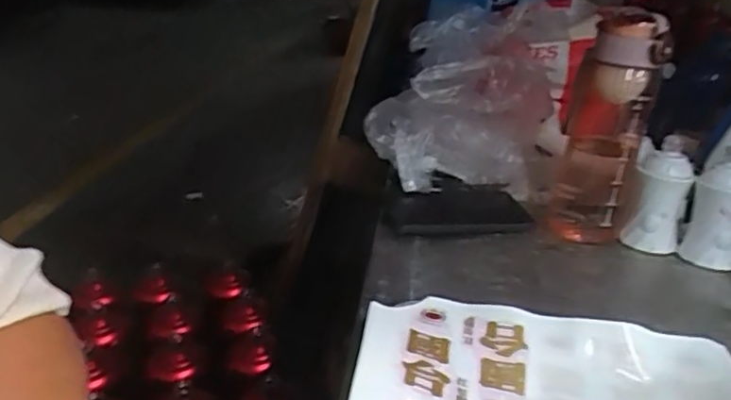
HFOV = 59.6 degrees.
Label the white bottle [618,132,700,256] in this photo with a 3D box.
[{"bbox_3d":[0.314,-0.005,0.686,0.057,0.118,0.058,13,24,18],"label":"white bottle"}]

